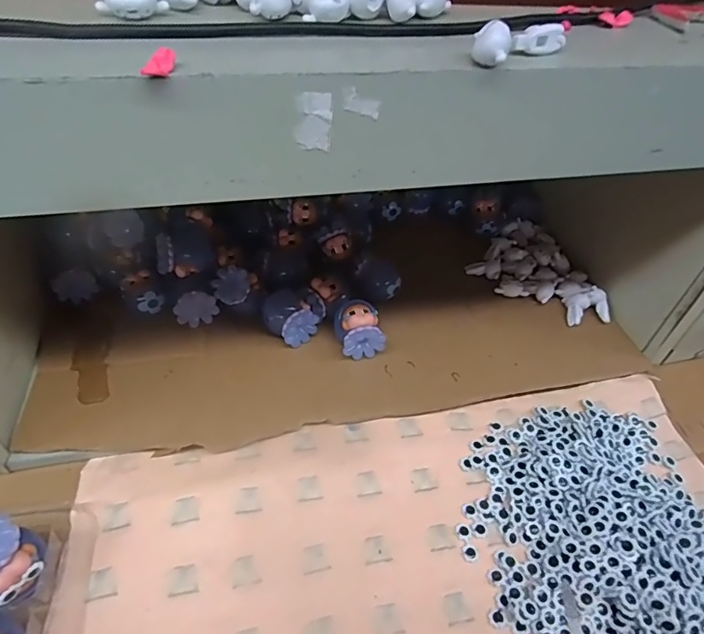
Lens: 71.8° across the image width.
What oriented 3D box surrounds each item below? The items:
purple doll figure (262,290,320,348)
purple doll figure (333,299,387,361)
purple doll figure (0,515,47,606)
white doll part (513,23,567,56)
[{"bbox_3d":[-0.060,0.001,0.448,0.049,0.032,0.038,34,53,22],"label":"purple doll figure"},{"bbox_3d":[0.005,0.012,0.444,0.039,0.034,0.045,-12,51,-16],"label":"purple doll figure"},{"bbox_3d":[-0.207,0.148,0.292,0.043,0.051,0.037,15,49,7],"label":"purple doll figure"},{"bbox_3d":[0.094,-0.139,0.246,0.028,0.015,0.010,-15,52,-15],"label":"white doll part"}]

